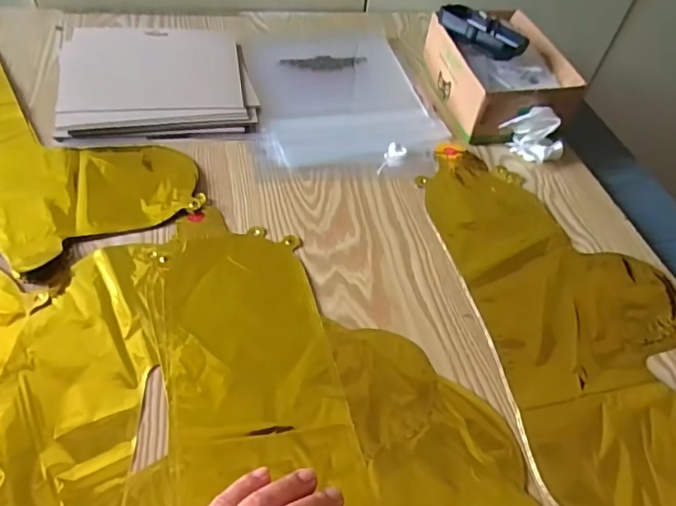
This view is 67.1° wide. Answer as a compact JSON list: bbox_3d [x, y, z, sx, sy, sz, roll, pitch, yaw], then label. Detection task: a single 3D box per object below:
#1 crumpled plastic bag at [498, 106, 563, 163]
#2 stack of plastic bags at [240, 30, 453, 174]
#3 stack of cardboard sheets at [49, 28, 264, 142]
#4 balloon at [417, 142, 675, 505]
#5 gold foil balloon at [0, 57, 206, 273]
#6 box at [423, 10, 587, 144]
[{"bbox_3d":[0.220,-0.133,0.568,0.065,0.051,0.044,32,53,19],"label":"crumpled plastic bag"},{"bbox_3d":[0.003,-0.201,0.633,0.217,0.014,0.283,-5,51,-11],"label":"stack of plastic bags"},{"bbox_3d":[-0.208,-0.205,0.592,0.208,0.016,0.195,-7,51,-12],"label":"stack of cardboard sheets"},{"bbox_3d":[0.218,0.052,0.439,0.201,0.009,0.414,-4,50,-10],"label":"balloon"},{"bbox_3d":[-0.333,-0.134,0.529,0.239,0.007,0.392,-26,57,-26],"label":"gold foil balloon"},{"bbox_3d":[0.192,-0.221,0.620,0.130,0.069,0.197,-5,51,-11],"label":"box"}]

